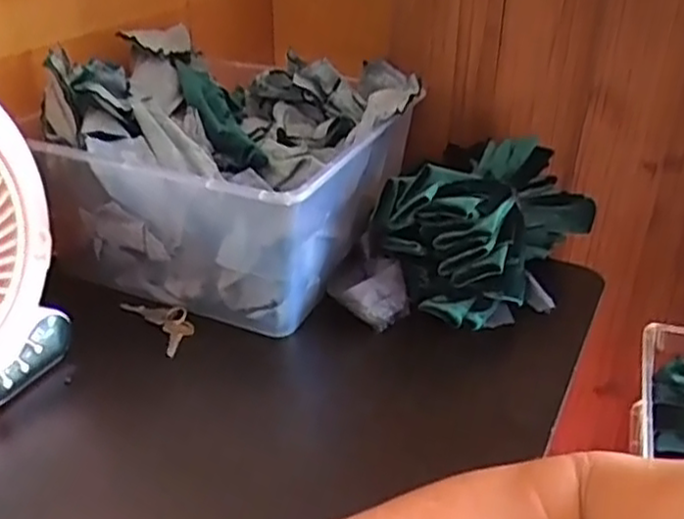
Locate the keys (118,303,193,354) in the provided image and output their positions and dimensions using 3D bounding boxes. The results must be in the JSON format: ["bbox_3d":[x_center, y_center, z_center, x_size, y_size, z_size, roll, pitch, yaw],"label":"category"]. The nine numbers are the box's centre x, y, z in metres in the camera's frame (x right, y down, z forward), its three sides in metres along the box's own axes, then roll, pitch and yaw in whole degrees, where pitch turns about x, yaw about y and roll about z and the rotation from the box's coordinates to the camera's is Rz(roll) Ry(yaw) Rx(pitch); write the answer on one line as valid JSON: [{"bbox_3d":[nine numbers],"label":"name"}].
[{"bbox_3d":[-0.152,0.052,0.612,0.036,0.010,0.082,-21,37,-35],"label":"keys"}]

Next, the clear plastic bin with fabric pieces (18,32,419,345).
[{"bbox_3d":[-0.090,-0.090,0.671,0.256,0.184,0.283,15,32,21],"label":"clear plastic bin with fabric pieces"}]

